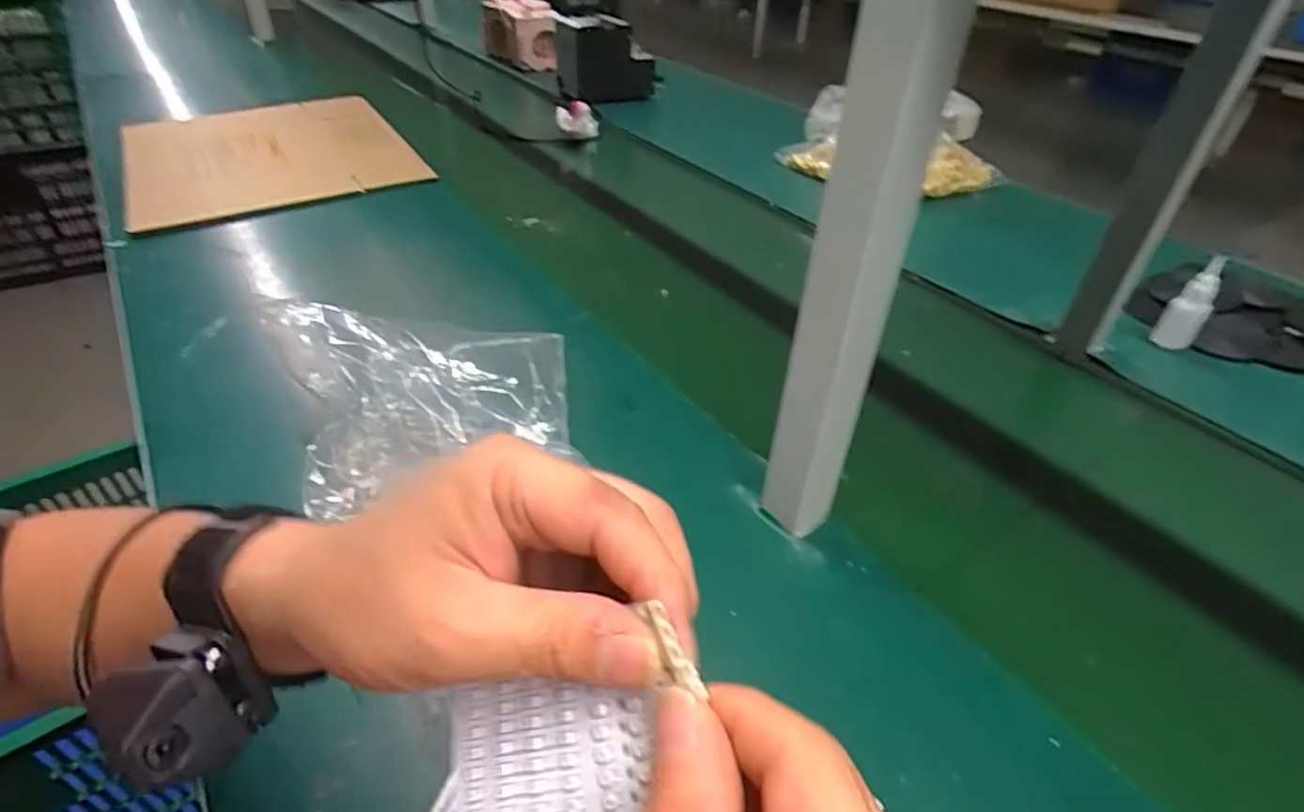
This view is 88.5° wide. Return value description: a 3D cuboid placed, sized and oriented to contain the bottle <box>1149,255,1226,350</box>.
[{"bbox_3d":[0.597,-0.111,0.742,0.030,0.096,0.037,-30,49,-33],"label":"bottle"}]

